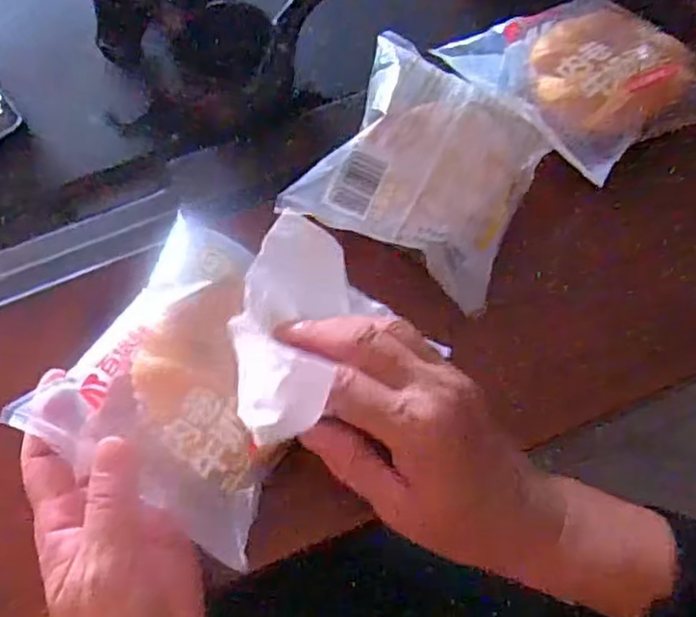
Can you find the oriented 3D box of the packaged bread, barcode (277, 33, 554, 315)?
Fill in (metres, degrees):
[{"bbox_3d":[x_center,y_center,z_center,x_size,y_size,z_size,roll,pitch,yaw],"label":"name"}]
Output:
[{"bbox_3d":[0.046,-0.087,0.384,0.115,0.039,0.133,23,71,11],"label":"packaged bread, barcode"}]

